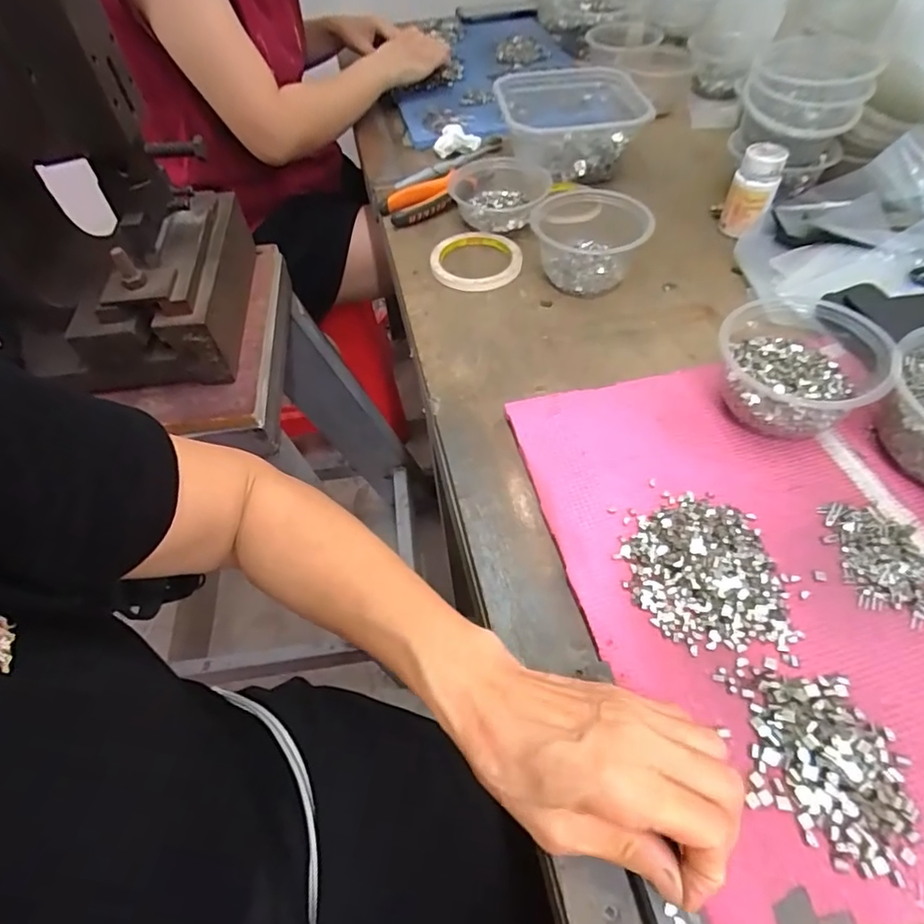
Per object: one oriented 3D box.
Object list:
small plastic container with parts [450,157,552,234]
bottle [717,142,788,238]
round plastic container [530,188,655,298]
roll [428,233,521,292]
[{"bbox_3d":[0.043,-0.309,0.642,0.112,0.045,0.099,5,53,6],"label":"small plastic container with parts"},{"bbox_3d":[0.309,-0.287,0.586,0.045,0.083,0.042,24,58,20],"label":"bottle"},{"bbox_3d":[0.130,-0.233,0.570,0.109,0.063,0.129,2,53,5],"label":"round plastic container"},{"bbox_3d":[0.015,-0.221,0.603,0.095,0.018,0.095,-1,53,2],"label":"roll"}]

